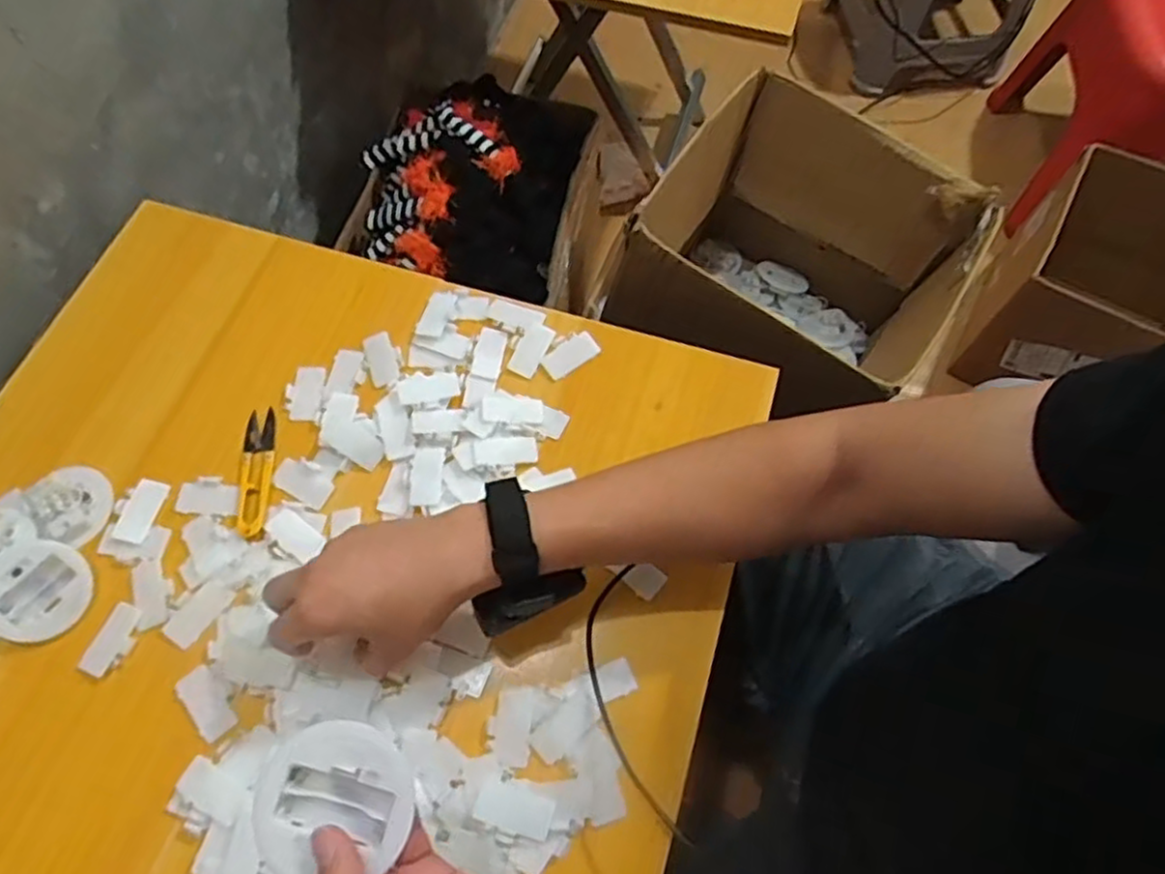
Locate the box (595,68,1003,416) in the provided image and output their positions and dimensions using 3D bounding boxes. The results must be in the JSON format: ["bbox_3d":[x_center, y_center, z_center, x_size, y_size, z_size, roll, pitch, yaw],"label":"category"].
[{"bbox_3d":[0.218,-0.148,0.756,0.274,0.255,0.340,28,67,12],"label":"box"}]

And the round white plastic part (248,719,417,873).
[{"bbox_3d":[-0.108,0.158,0.312,0.067,0.011,0.061,0,64,-1],"label":"round white plastic part"}]

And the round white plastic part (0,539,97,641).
[{"bbox_3d":[-0.380,0.107,0.496,0.069,0.006,0.067,3,77,-13],"label":"round white plastic part"}]

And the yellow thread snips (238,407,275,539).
[{"bbox_3d":[-0.248,0.026,0.542,0.025,0.006,0.104,-8,65,-5],"label":"yellow thread snips"}]

